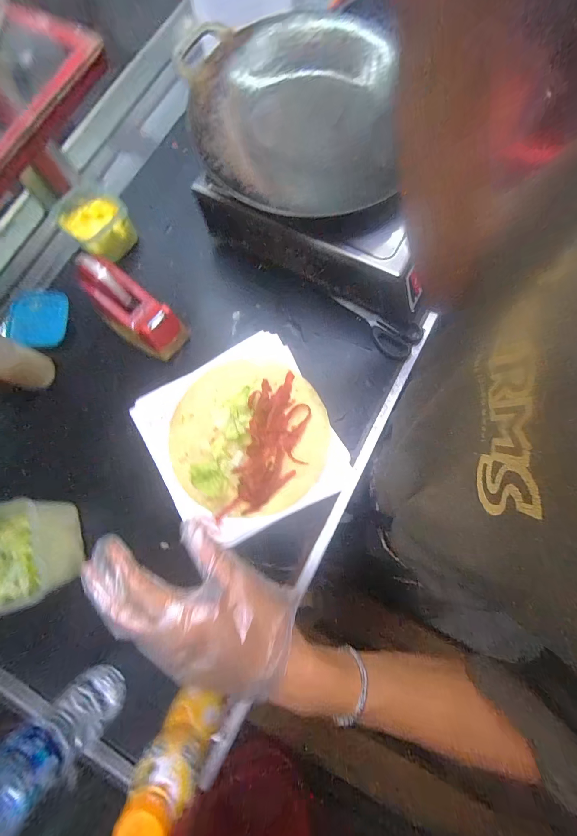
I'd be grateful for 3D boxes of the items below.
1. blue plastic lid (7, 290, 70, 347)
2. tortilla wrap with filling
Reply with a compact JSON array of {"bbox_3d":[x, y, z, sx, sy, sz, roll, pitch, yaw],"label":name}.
[{"bbox_3d":[-0.438,-0.176,0.555,0.083,0.011,0.101,4,86,-21],"label":"blue plastic lid"},{"bbox_3d":[-0.060,0.026,0.489,0.233,0.019,0.236,0,78,1],"label":"tortilla wrap with filling"}]

